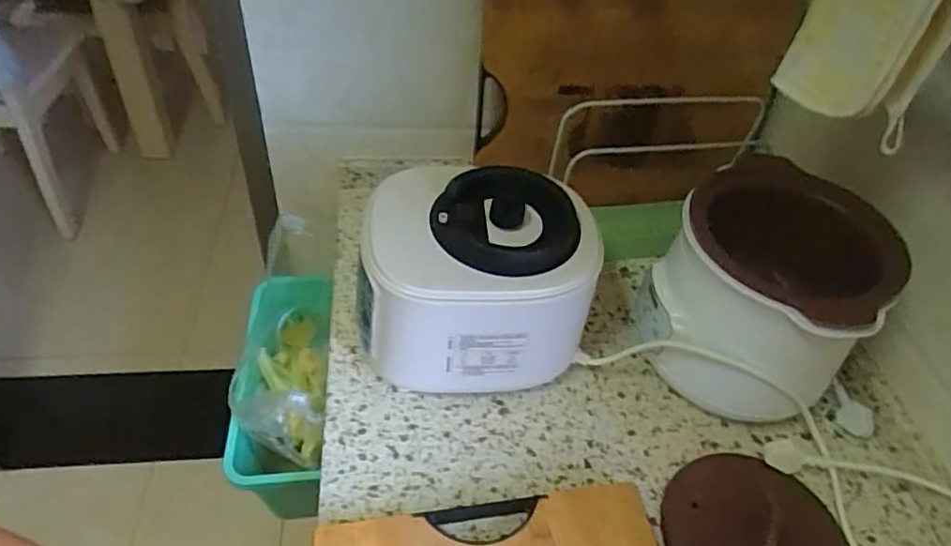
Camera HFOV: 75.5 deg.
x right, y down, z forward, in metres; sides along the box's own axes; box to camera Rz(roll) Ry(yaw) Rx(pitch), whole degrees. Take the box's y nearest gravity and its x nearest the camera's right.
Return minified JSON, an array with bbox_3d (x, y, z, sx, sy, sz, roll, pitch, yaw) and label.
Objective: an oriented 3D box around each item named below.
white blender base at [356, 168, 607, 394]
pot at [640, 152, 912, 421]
[{"bbox_3d":[0.004,0.013,0.649,0.230,0.188,0.170,2,46,-4],"label":"white blender base"},{"bbox_3d":[0.285,0.031,0.632,0.193,0.224,0.166,27,49,19],"label":"pot"}]

